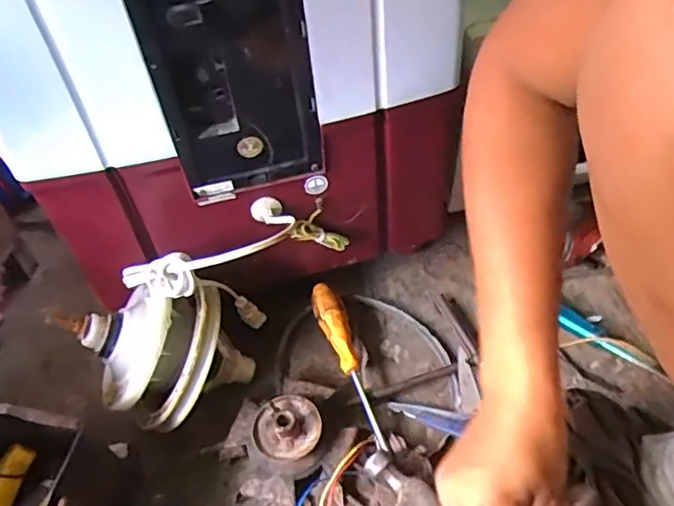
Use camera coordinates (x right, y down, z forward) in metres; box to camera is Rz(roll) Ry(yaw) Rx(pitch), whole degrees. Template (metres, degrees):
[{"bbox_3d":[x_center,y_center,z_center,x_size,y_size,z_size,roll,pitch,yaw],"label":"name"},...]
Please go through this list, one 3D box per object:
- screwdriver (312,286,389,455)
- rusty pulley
[{"bbox_3d":[0.012,0.109,0.596,0.028,0.032,0.185,-18,49,-10],"label":"screwdriver"},{"bbox_3d":[-0.044,0.152,0.526,0.059,0.028,0.057,-3,48,3],"label":"rusty pulley"}]

